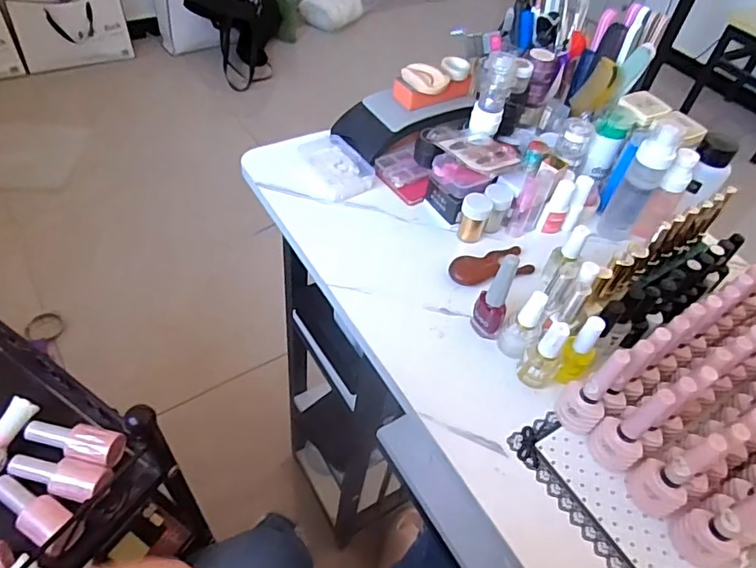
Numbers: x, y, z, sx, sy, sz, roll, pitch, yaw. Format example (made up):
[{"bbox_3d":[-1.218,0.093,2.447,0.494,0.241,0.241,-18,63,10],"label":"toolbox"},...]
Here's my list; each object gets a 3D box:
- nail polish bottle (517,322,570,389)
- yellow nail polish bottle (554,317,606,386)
[{"bbox_3d":[0.143,0.061,0.456,0.028,0.070,0.023,34,56,21],"label":"nail polish bottle"},{"bbox_3d":[0.172,0.058,0.457,0.026,0.067,0.025,3,50,-3],"label":"yellow nail polish bottle"}]

